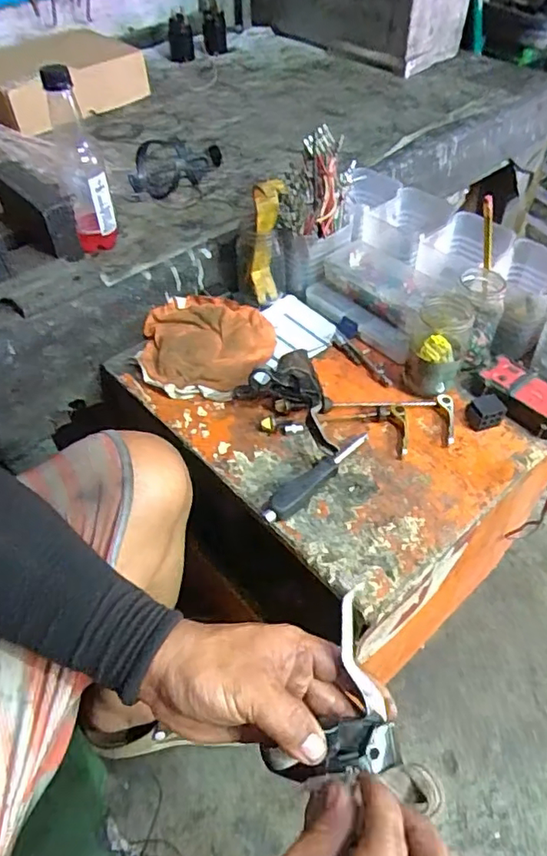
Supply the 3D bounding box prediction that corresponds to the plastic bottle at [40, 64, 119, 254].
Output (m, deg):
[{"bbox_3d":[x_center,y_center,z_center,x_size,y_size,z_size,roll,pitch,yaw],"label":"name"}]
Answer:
[{"bbox_3d":[-0.226,-0.305,0.662,0.049,0.187,0.060,-17,53,-13],"label":"plastic bottle"}]

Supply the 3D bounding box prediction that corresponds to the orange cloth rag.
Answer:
[{"bbox_3d":[-0.084,-0.101,0.693,0.157,0.028,0.154,3,51,3],"label":"orange cloth rag"}]

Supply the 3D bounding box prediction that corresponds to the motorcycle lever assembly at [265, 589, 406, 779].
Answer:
[{"bbox_3d":[0.055,0.182,0.374,0.074,0.043,0.115,26,55,20],"label":"motorcycle lever assembly"}]

